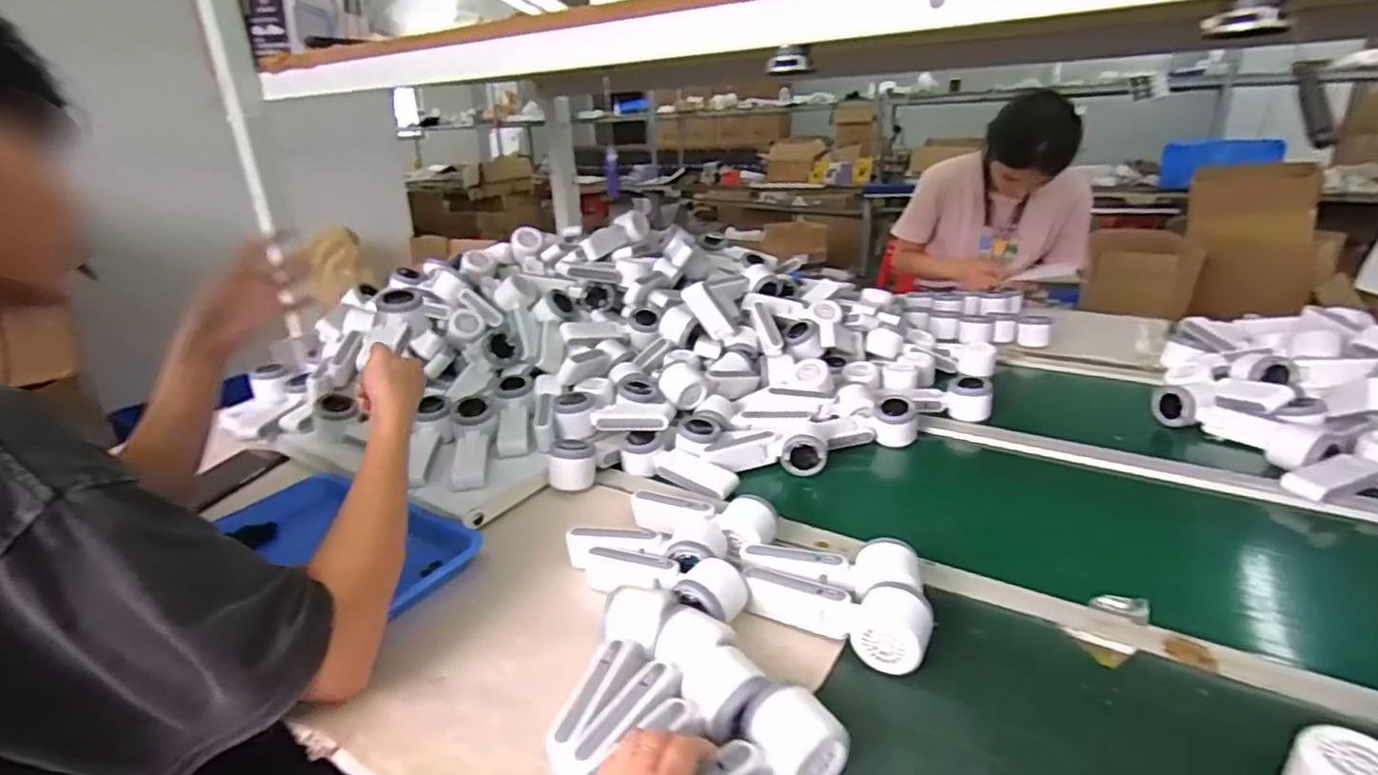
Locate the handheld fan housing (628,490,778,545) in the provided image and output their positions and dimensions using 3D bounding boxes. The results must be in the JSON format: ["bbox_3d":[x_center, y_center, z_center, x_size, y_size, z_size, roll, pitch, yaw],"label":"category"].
[{"bbox_3d":[0.009,0.143,0.723,0.168,0.047,0.058,8,24,25],"label":"handheld fan housing"}]

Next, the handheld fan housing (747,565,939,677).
[{"bbox_3d":[0.127,0.198,0.597,0.169,0.052,0.052,12,26,33],"label":"handheld fan housing"}]

